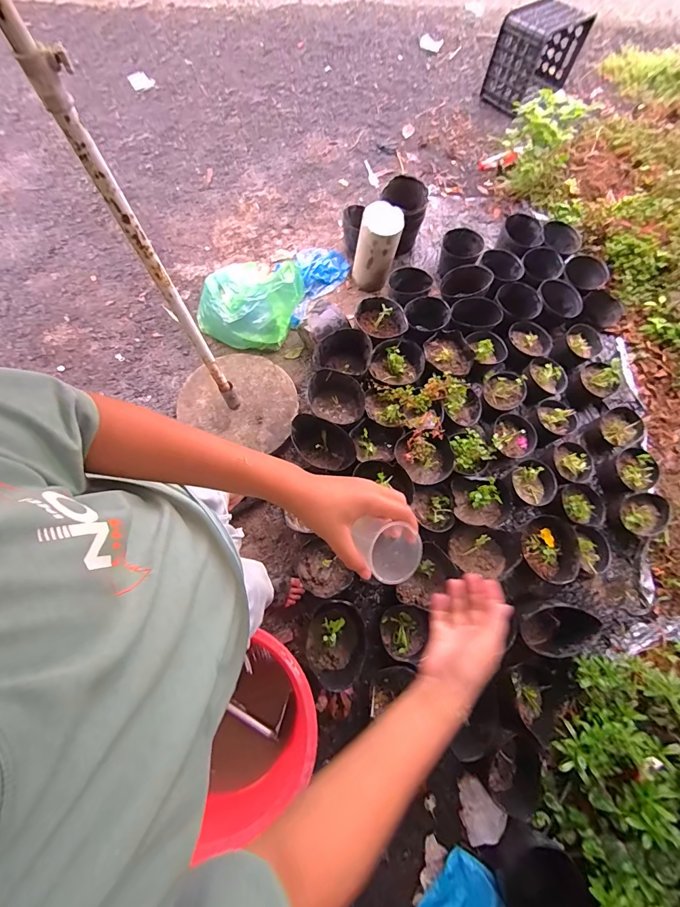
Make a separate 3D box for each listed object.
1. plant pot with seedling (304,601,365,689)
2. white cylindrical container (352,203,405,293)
[{"bbox_3d":[-0.013,0.551,1.109,0.164,0.135,0.217,6,73,-2],"label":"plant pot with seedling"},{"bbox_3d":[0.143,-0.789,1.468,0.159,0.282,0.141,10,73,-1],"label":"white cylindrical container"}]

